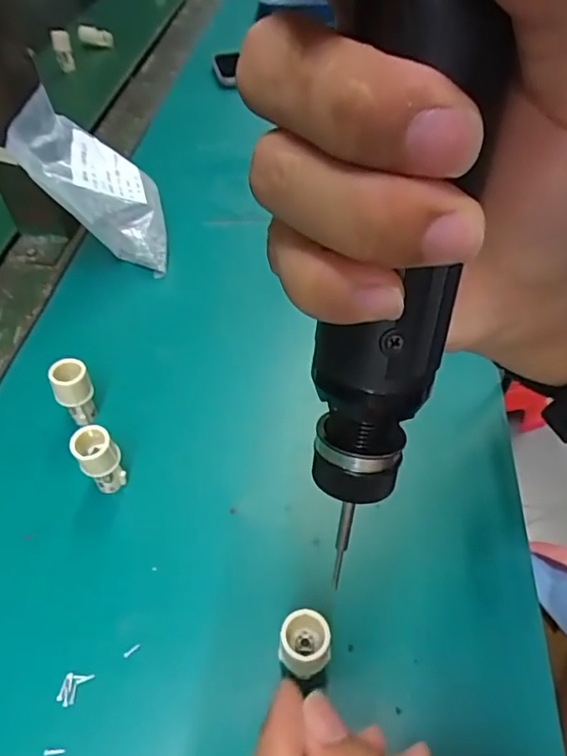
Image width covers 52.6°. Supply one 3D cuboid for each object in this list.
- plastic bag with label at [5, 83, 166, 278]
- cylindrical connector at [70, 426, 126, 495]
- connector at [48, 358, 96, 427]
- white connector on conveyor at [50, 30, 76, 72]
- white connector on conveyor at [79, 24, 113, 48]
[{"bbox_3d":[-0.138,-0.139,0.420,0.124,0.043,0.105,27,40,-32],"label":"plastic bag with label"},{"bbox_3d":[-0.093,0.045,0.293,0.019,0.045,0.017,-26,54,-21],"label":"cylindrical connector"},{"bbox_3d":[-0.116,0.010,0.320,0.020,0.039,0.019,0,49,0],"label":"connector"},{"bbox_3d":[-0.271,-0.404,0.707,0.021,0.045,0.024,-14,50,-12],"label":"white connector on conveyor"},{"bbox_3d":[-0.252,-0.461,0.774,0.045,0.021,0.013,-3,45,-28],"label":"white connector on conveyor"}]

